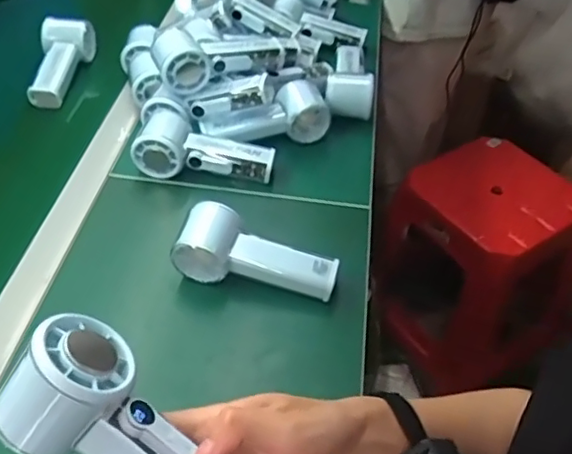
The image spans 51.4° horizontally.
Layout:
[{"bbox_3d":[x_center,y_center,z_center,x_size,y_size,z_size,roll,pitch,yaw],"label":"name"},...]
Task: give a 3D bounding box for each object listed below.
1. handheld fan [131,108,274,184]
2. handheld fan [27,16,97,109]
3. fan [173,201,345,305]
[{"bbox_3d":[-0.090,-0.091,0.668,0.152,0.056,0.074,12,45,-7],"label":"handheld fan"},{"bbox_3d":[-0.306,-0.218,0.782,0.069,0.042,0.129,6,60,4],"label":"handheld fan"},{"bbox_3d":[-0.027,0.028,0.554,0.146,0.052,0.049,18,46,-4],"label":"fan"}]

